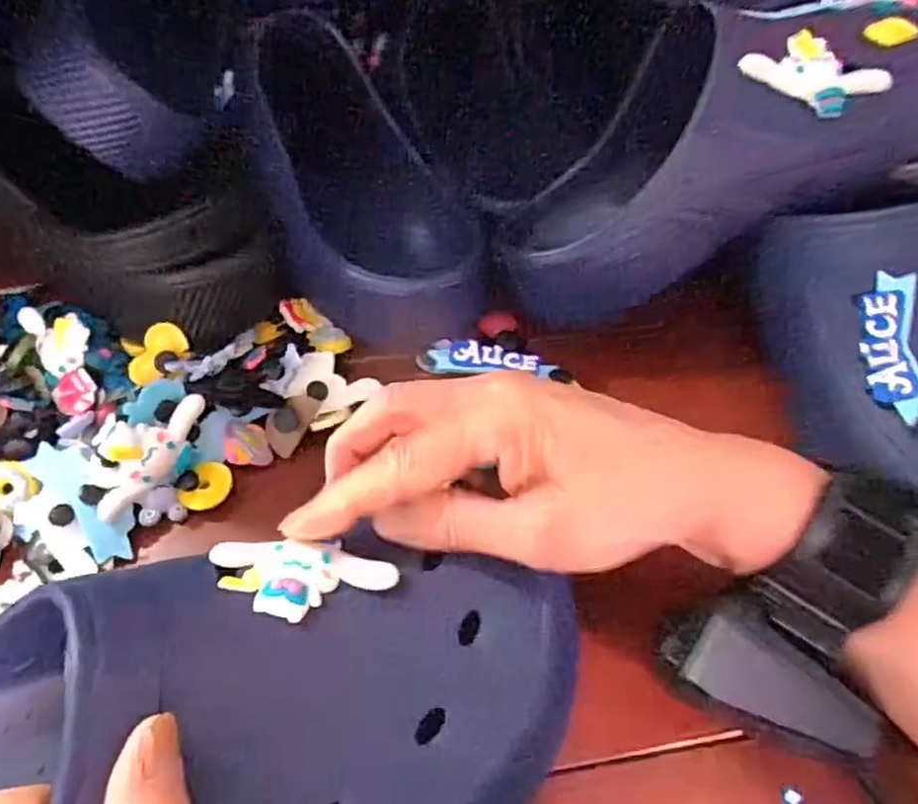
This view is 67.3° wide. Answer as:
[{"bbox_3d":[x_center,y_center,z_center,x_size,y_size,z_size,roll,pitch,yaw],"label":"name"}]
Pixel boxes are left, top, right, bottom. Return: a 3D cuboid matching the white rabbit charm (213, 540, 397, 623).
[{"bbox_3d":[-0.050,0.056,0.221,0.058,0.011,0.028,4,53,-8],"label":"white rabbit charm"}]

